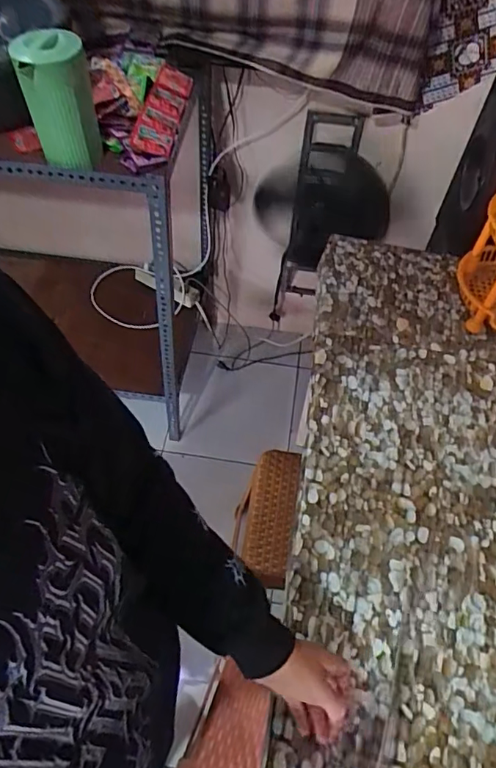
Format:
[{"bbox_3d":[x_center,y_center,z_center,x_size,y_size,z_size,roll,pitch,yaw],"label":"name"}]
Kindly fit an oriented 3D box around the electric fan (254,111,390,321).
[{"bbox_3d":[0.201,-0.437,1.535,0.354,0.636,0.123,15,57,7],"label":"electric fan"}]

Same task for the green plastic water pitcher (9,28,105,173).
[{"bbox_3d":[-0.306,-0.456,0.863,0.107,0.174,0.100,-12,59,-11],"label":"green plastic water pitcher"}]

